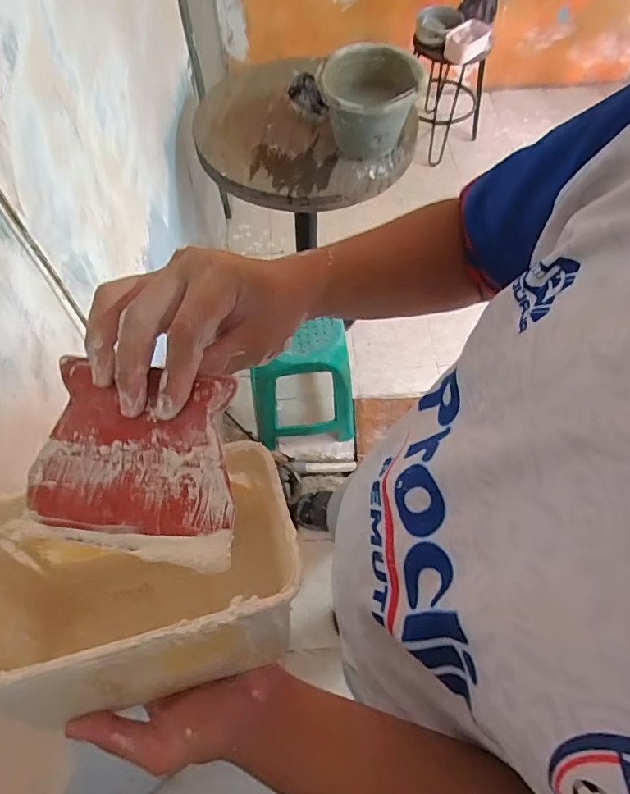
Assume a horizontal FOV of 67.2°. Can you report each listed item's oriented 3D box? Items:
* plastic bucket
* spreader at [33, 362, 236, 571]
[{"bbox_3d":[0.121,-0.678,1.110,0.219,0.157,0.207,0,63,1],"label":"plastic bucket"},{"bbox_3d":[-0.101,0.036,0.268,0.118,0.006,0.102,8,90,7],"label":"spreader"}]

